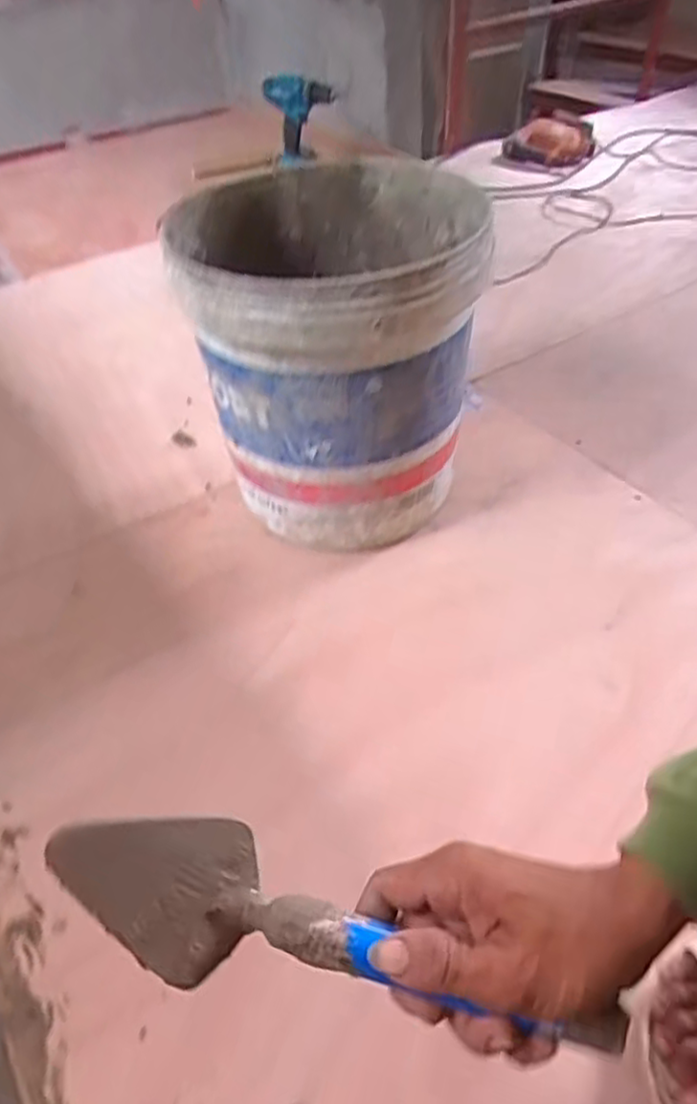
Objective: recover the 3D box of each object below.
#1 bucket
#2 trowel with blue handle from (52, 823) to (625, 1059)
[{"bbox_3d":[-0.011,-0.213,0.768,0.296,0.317,0.338,-3,45,2],"label":"bucket"},{"bbox_3d":[-0.012,0.184,0.336,0.273,0.049,0.070,10,46,14],"label":"trowel with blue handle"}]

